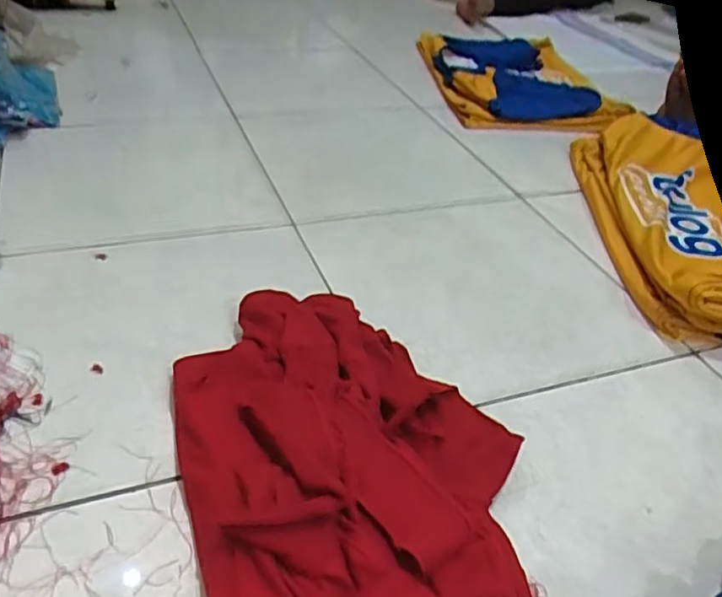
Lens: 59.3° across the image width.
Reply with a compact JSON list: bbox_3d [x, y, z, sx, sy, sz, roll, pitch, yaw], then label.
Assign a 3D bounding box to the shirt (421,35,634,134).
[{"bbox_3d":[0.296,-0.416,1.201,0.284,0.074,0.334,0,37,-11],"label":"shirt"}]

